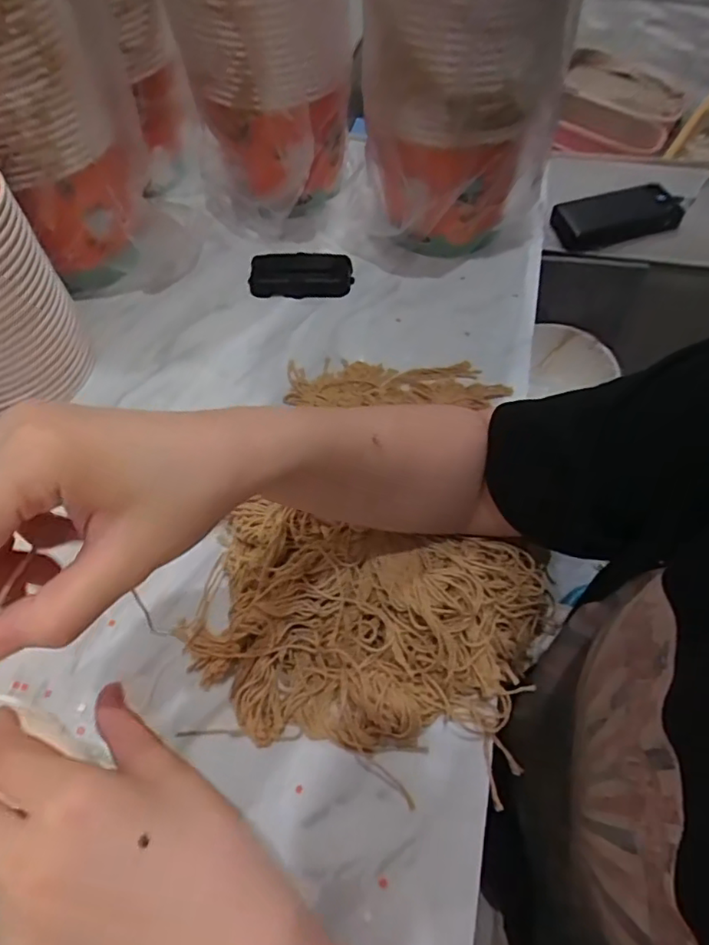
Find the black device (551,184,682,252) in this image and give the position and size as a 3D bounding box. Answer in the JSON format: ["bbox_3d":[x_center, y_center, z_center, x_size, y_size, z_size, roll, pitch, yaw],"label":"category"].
[{"bbox_3d":[0.337,-0.333,0.769,0.161,0.026,0.072,-14,58,-7],"label":"black device"}]

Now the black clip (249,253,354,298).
[{"bbox_3d":[-0.057,-0.208,0.631,0.107,0.032,0.043,-2,57,1],"label":"black clip"}]

